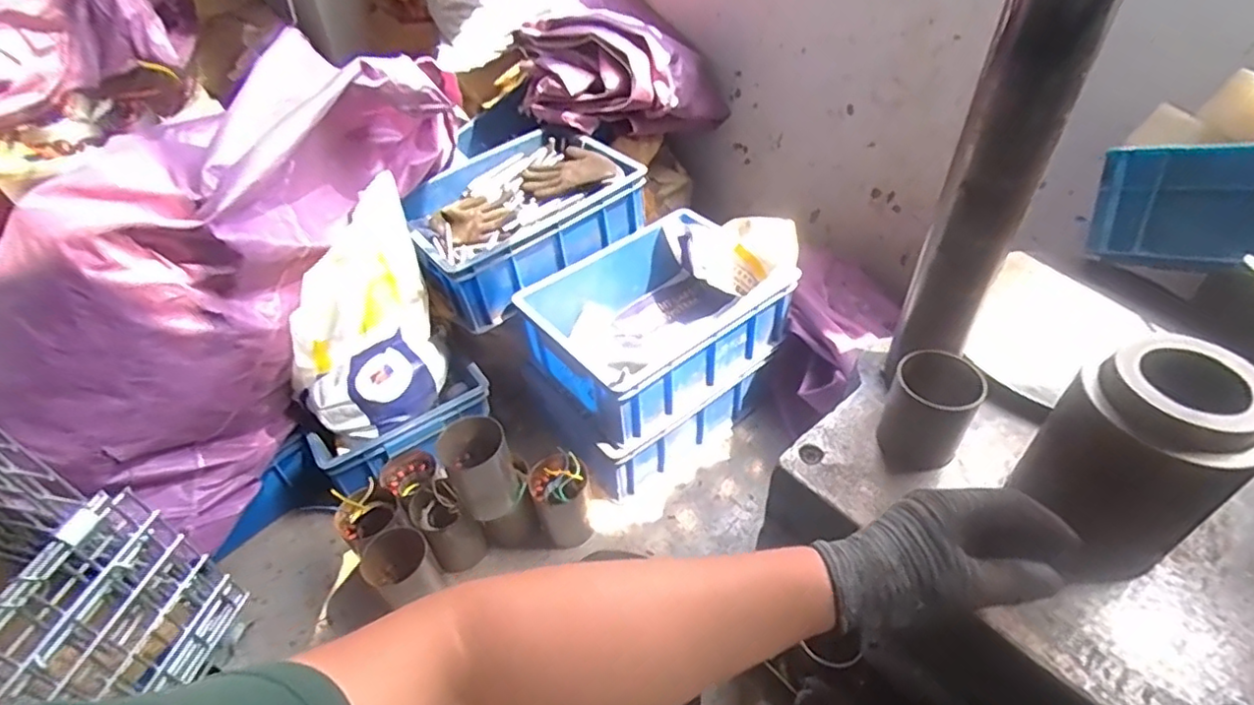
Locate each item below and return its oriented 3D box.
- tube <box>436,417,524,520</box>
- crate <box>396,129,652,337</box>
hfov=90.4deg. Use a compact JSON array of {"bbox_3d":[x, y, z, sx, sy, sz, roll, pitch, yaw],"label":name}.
[{"bbox_3d":[-0.215,0.177,0.922,0.088,0.165,0.095,-2,44,2],"label":"tube"},{"bbox_3d":[-0.204,-0.251,1.146,0.379,0.145,0.311,-30,50,-24],"label":"crate"}]

